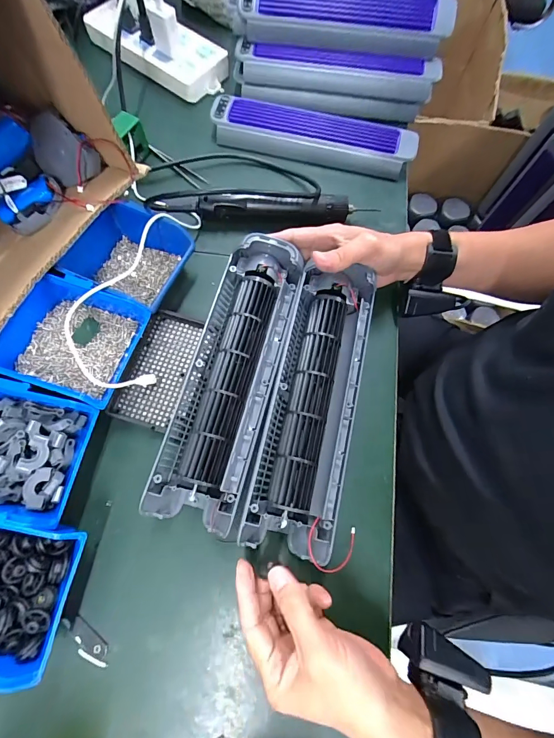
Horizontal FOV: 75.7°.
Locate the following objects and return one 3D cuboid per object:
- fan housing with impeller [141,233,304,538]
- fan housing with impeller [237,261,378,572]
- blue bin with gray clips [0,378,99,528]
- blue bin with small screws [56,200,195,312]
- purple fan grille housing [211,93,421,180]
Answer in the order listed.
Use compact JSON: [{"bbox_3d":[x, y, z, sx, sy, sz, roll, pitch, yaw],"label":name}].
[{"bbox_3d":[-0.047,0.006,0.380,0.092,0.052,0.303,15,76,3],"label":"fan housing with impeller"},{"bbox_3d":[0.040,0.031,0.376,0.087,0.041,0.299,13,75,2],"label":"fan housing with impeller"},{"bbox_3d":[-0.257,0.080,0.354,0.127,0.057,0.116,13,72,2],"label":"blue bin with gray clips"},{"bbox_3d":[-0.172,-0.131,0.431,0.124,0.063,0.118,27,73,7],"label":"blue bin with small screws"},{"bbox_3d":[0.055,-0.342,0.521,0.288,0.037,0.087,10,72,1],"label":"purple fan grille housing"}]

